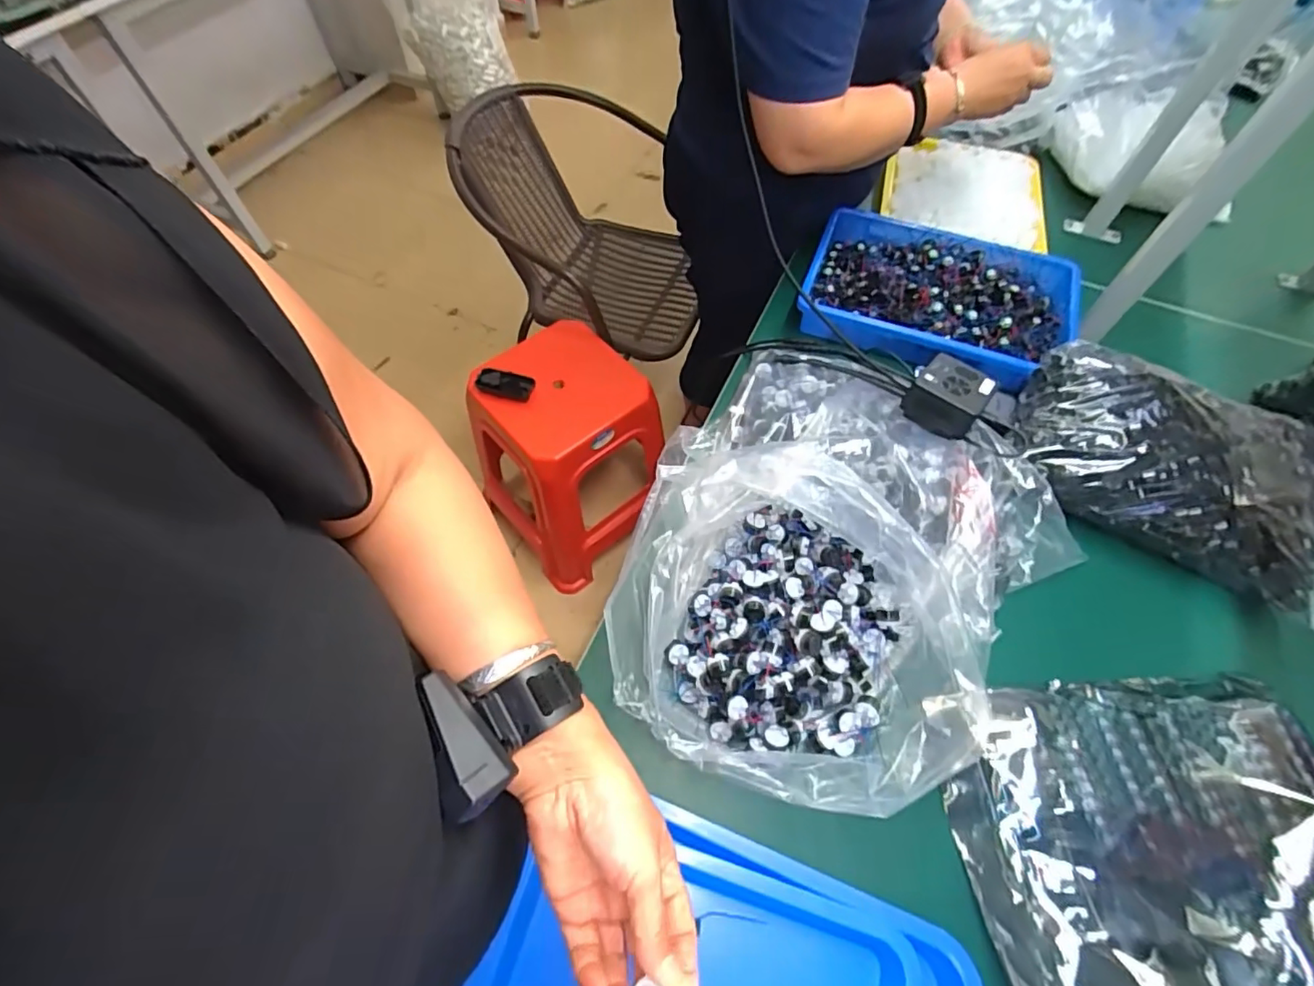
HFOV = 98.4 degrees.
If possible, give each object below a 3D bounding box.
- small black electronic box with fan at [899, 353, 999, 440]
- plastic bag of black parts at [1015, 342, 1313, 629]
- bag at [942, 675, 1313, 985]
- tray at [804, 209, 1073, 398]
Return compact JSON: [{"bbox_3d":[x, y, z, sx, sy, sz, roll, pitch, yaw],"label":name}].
[{"bbox_3d":[0.331,-0.110,0.643,0.078,0.046,0.078,37,66,19],"label":"small black electronic box with fan"},{"bbox_3d":[0.601,-0.032,0.661,0.343,0.103,0.216,27,63,14],"label":"plastic bag of black parts"},{"bbox_3d":[0.440,0.290,0.488,0.340,0.035,0.251,-4,60,-3],"label":"bag"},{"bbox_3d":[0.410,-0.288,0.829,0.376,0.052,0.272,23,62,12],"label":"tray"}]

